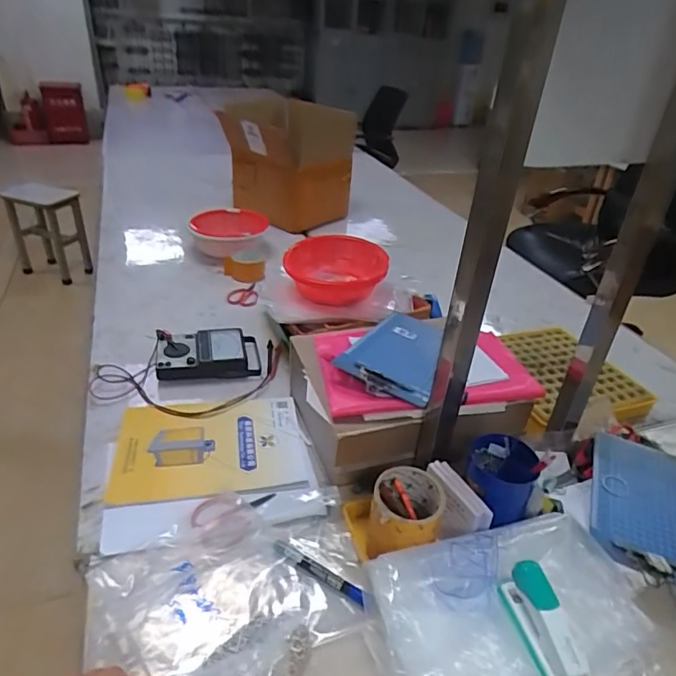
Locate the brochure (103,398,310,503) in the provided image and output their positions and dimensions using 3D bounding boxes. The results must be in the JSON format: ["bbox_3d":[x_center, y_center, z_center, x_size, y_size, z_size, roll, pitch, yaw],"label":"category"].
[{"bbox_3d":[-0.202,0.172,0.828,0.284,0.010,0.210,-3,30,-12],"label":"brochure"}]

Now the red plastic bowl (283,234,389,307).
[{"bbox_3d":[-0.010,-0.138,1.067,0.204,0.077,0.204,3,32,-2],"label":"red plastic bowl"}]

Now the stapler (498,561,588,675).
[{"bbox_3d":[0.211,0.300,0.540,0.033,0.061,0.116,-2,33,-9],"label":"stapler"}]

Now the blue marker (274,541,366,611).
[{"bbox_3d":[-0.023,0.291,0.641,0.133,0.011,0.018,21,36,25],"label":"blue marker"}]

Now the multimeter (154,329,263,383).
[{"bbox_3d":[-0.250,0.031,1.004,0.193,0.039,0.119,-3,33,-11],"label":"multimeter"}]

